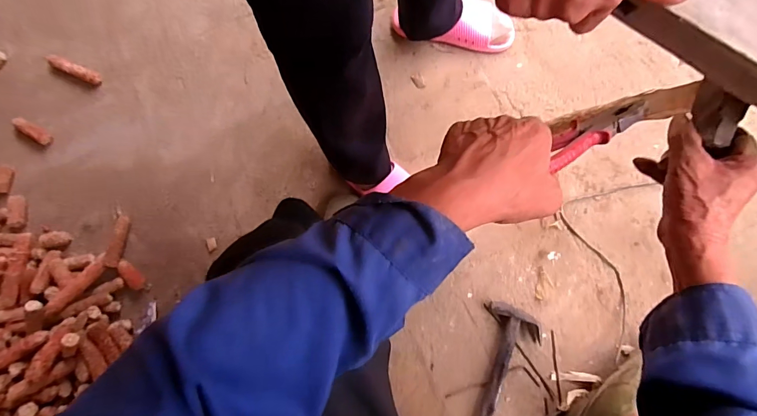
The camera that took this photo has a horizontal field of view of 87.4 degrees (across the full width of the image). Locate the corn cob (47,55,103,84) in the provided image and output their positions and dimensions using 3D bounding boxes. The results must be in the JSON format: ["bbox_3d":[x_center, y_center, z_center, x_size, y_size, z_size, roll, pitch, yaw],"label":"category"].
[{"bbox_3d":[-0.693,-0.315,0.901,0.123,0.029,0.030,23,86,5],"label":"corn cob"}]

